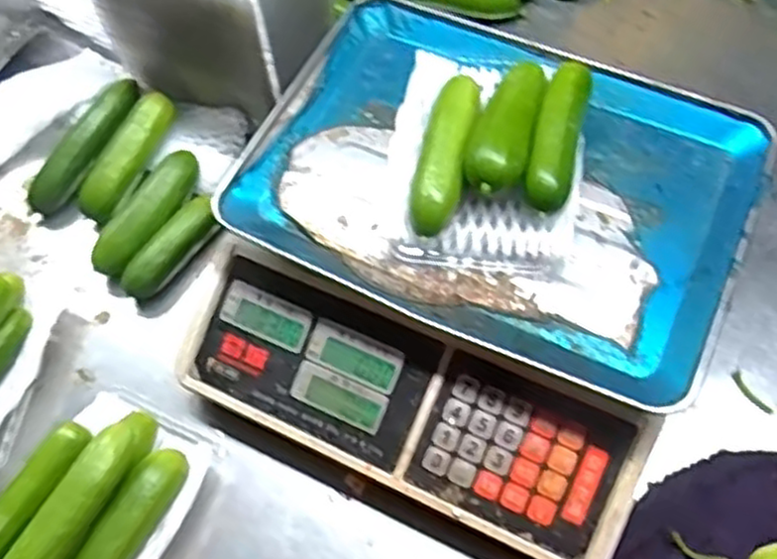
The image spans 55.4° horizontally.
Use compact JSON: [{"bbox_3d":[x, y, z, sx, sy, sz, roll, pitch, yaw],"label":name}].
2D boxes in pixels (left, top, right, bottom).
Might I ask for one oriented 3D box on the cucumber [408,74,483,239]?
[{"bbox_3d":[0.039,-0.083,0.484,0.028,0.028,0.119,12,63,8],"label":"cucumber"}]

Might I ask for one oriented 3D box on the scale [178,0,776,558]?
[{"bbox_3d":[0.054,-0.024,0.510,0.316,0.141,0.315,24,62,14],"label":"scale"}]

